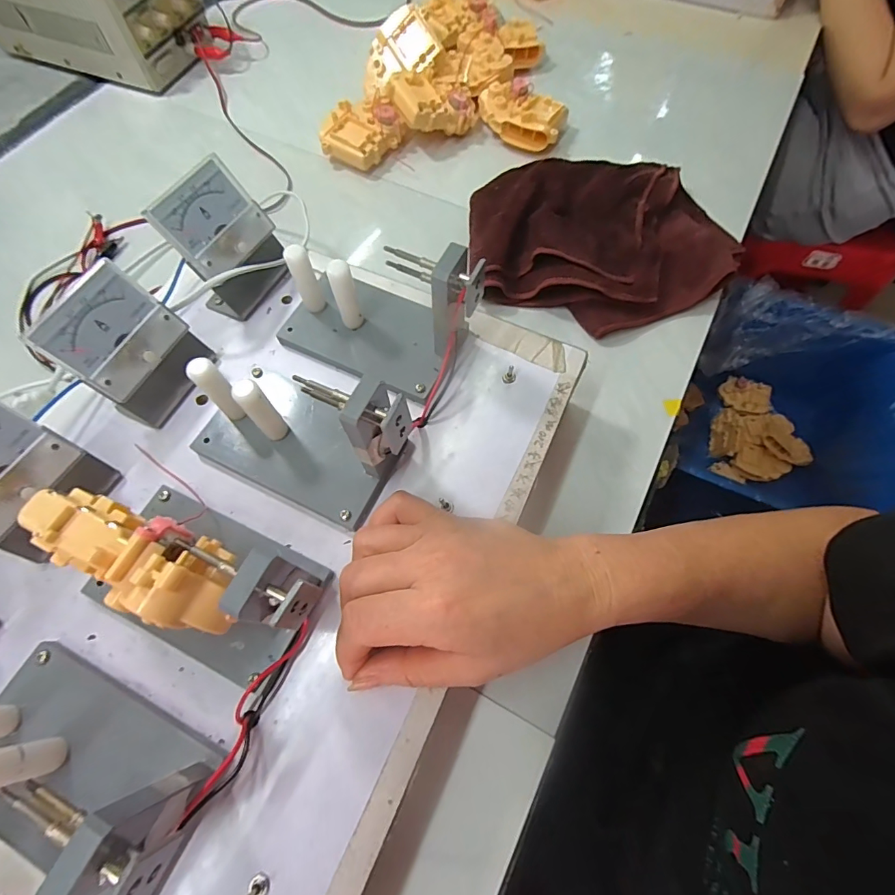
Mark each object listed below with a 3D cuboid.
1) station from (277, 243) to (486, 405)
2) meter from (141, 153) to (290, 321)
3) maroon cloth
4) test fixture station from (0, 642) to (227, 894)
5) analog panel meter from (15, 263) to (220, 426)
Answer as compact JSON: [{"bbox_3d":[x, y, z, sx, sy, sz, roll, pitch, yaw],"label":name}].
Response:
[{"bbox_3d":[-0.046,-0.091,0.288,0.131,0.081,0.077,24,69,12],"label":"station"},{"bbox_3d":[-0.150,-0.141,0.312,0.043,0.076,0.065,26,69,12],"label":"meter"},{"bbox_3d":[0.146,-0.194,0.424,0.246,0.048,0.178,-5,66,-1],"label":"maroon cloth"},{"bbox_3d":[-0.166,0.142,0.183,0.134,0.081,0.066,25,69,12],"label":"test fixture station"},{"bbox_3d":[-0.195,-0.061,0.277,0.040,0.071,0.064,22,68,11],"label":"analog panel meter"}]

